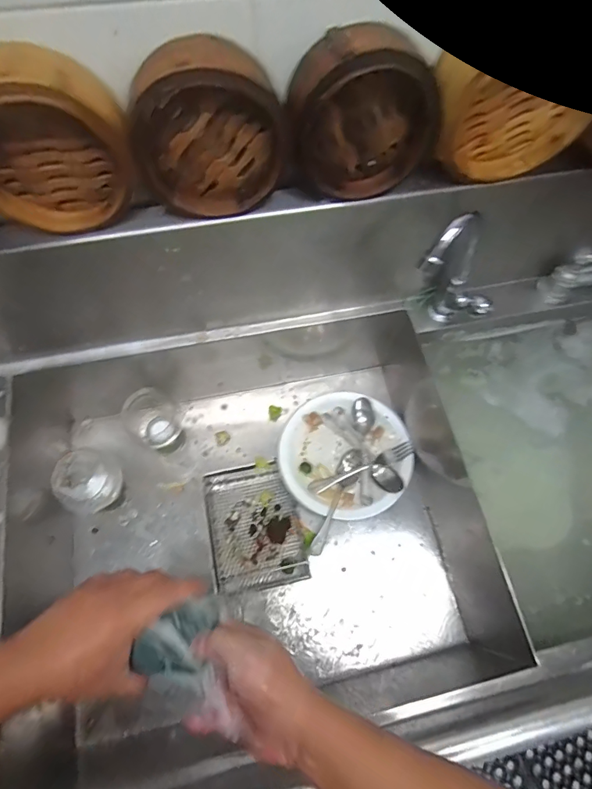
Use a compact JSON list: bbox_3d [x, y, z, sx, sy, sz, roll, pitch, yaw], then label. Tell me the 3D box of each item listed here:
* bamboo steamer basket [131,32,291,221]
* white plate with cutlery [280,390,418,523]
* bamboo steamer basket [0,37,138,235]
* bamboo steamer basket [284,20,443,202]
[{"bbox_3d":[-0.080,-0.248,0.424,0.141,0.131,0.075,-6,67,-4],"label":"bamboo steamer basket"},{"bbox_3d":[0.088,0.105,0.787,0.223,0.026,0.218,25,68,9],"label":"white plate with cutlery"},{"bbox_3d":[-0.227,-0.224,0.406,0.147,0.146,0.061,-7,67,-5],"label":"bamboo steamer basket"},{"bbox_3d":[0.062,-0.274,0.436,0.149,0.132,0.075,-14,67,-7],"label":"bamboo steamer basket"}]

